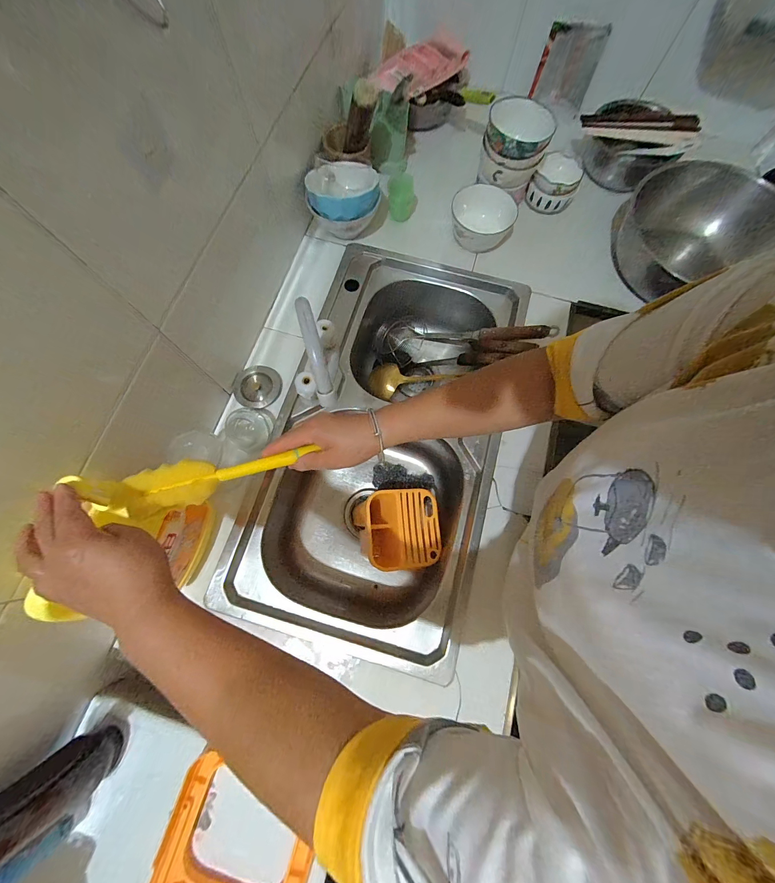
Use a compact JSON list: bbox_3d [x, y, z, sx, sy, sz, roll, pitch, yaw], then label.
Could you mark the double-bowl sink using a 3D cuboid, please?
[{"bbox_3d":[0.001,-0.005,0.680,0.403,0.230,0.739,16,74,3],"label":"double-bowl sink"}]

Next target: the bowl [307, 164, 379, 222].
[{"bbox_3d":[-0.087,-0.490,0.647,0.142,0.062,0.110,-3,74,-2],"label":"bowl"}]

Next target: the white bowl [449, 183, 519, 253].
[{"bbox_3d":[0.197,-0.455,0.681,0.126,0.069,0.126,0,74,-1],"label":"white bowl"}]

